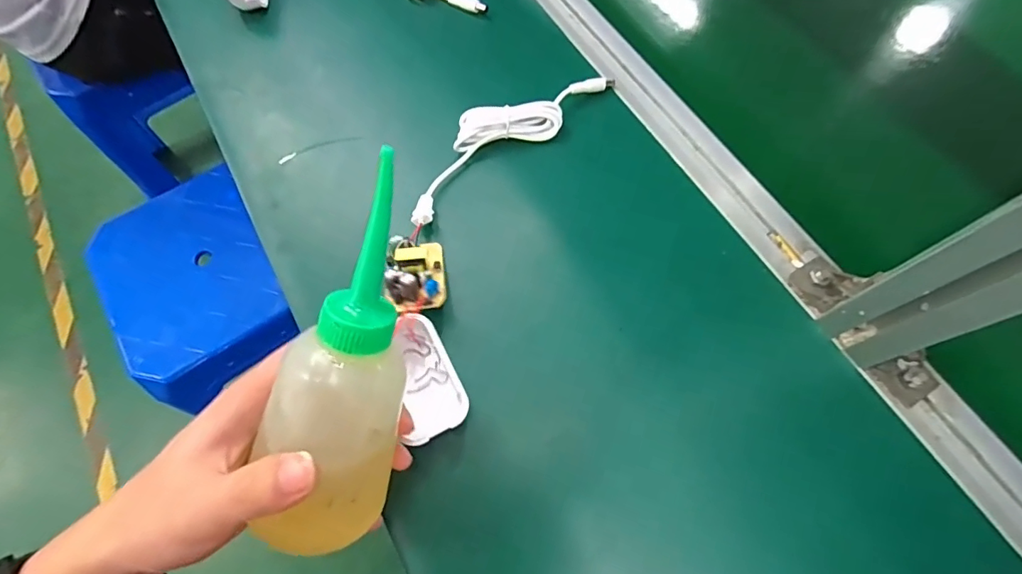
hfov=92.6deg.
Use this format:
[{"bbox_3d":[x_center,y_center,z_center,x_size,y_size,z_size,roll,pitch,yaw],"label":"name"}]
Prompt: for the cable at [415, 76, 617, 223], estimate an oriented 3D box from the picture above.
[{"bbox_3d":[-0.004,-0.118,0.371,0.195,0.024,0.045,-38,72,-14],"label":"cable"}]

